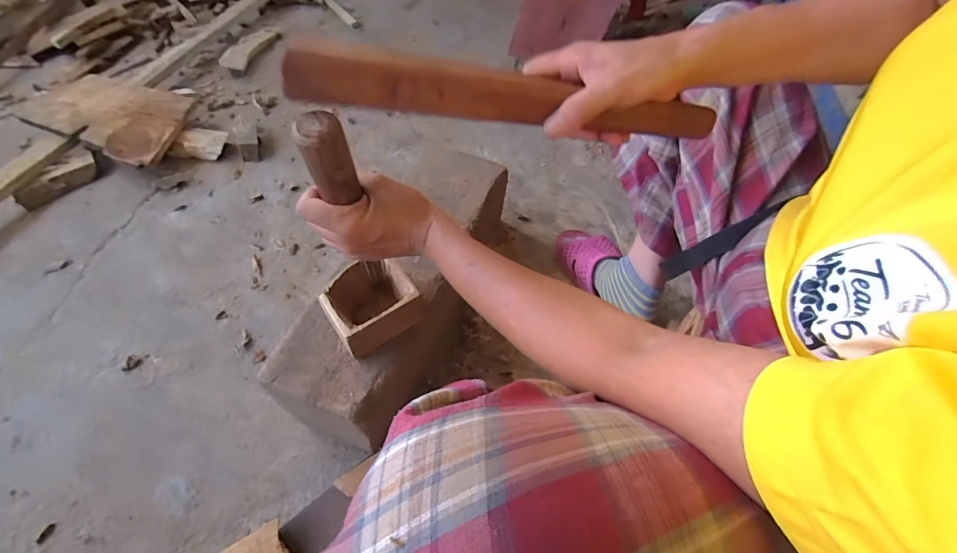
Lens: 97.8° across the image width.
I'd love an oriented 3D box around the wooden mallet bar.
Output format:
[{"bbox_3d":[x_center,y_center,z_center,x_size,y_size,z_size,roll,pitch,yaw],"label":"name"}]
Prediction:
[{"bbox_3d":[0.030,-0.139,0.329,0.338,0.033,0.025,1,55,-13],"label":"wooden mallet bar"}]

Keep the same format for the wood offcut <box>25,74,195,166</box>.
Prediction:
[{"bbox_3d":[-0.765,-0.358,0.898,0.365,0.026,0.211,26,59,15],"label":"wood offcut"}]

